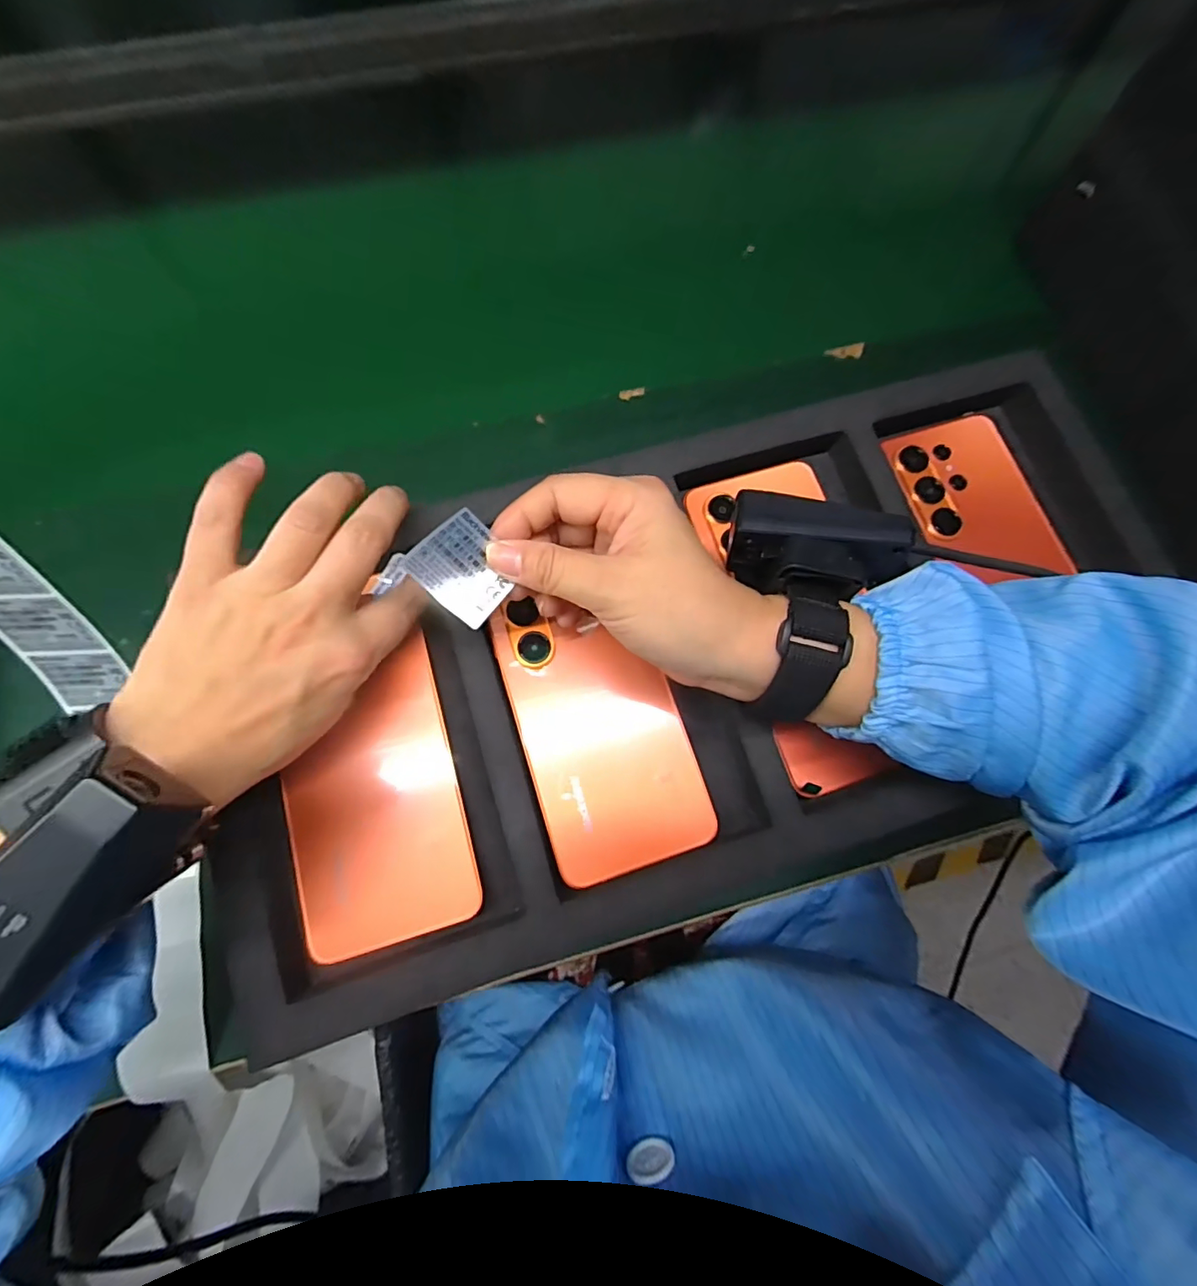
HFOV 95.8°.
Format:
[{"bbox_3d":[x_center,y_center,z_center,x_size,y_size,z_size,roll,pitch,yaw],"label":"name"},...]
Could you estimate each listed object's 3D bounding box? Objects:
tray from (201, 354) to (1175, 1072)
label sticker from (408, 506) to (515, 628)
[{"bbox_3d":[0.057,0.004,0.270,0.475,0.024,0.233,-15,76,-6],"label":"tray"},{"bbox_3d":[-0.053,-0.029,0.217,0.033,0.009,0.037,-44,112,-6],"label":"label sticker"}]

